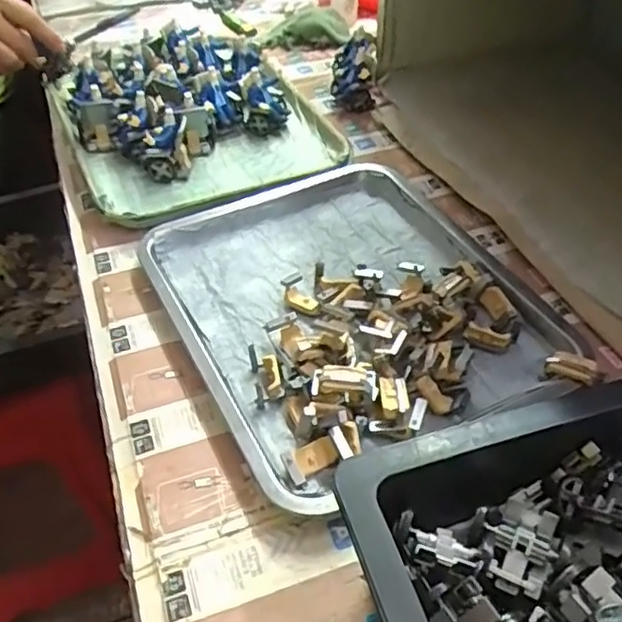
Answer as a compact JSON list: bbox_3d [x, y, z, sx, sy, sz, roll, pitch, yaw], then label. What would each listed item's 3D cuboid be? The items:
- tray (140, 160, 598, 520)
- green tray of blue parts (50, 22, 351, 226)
[{"bbox_3d":[0.031,-0.015,0.516,0.266,0.037,0.304,-21,49,-16],"label":"tray"},{"bbox_3d":[-0.125,-0.219,0.700,0.266,0.064,0.310,-21,49,-16],"label":"green tray of blue parts"}]

